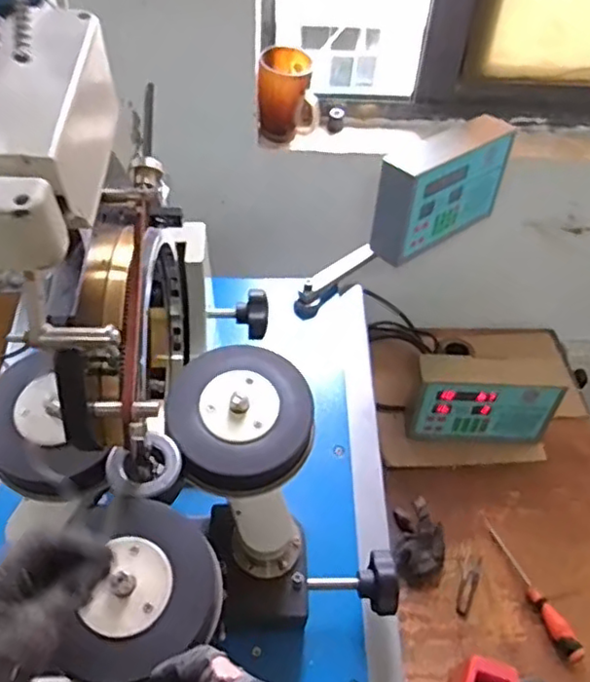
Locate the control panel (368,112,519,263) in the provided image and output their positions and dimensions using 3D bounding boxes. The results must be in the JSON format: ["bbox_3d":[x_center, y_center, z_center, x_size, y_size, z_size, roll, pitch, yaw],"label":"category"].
[{"bbox_3d":[0.211,-0.224,0.922,0.227,0.138,0.073,-31,57,-27],"label":"control panel"}]

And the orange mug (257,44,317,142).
[{"bbox_3d":[-0.010,-0.373,0.959,0.088,0.113,0.078,3,48,-1],"label":"orange mug"}]

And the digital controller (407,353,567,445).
[{"bbox_3d":[0.303,0.098,1.035,0.225,0.152,0.078,1,48,-3],"label":"digital controller"}]

